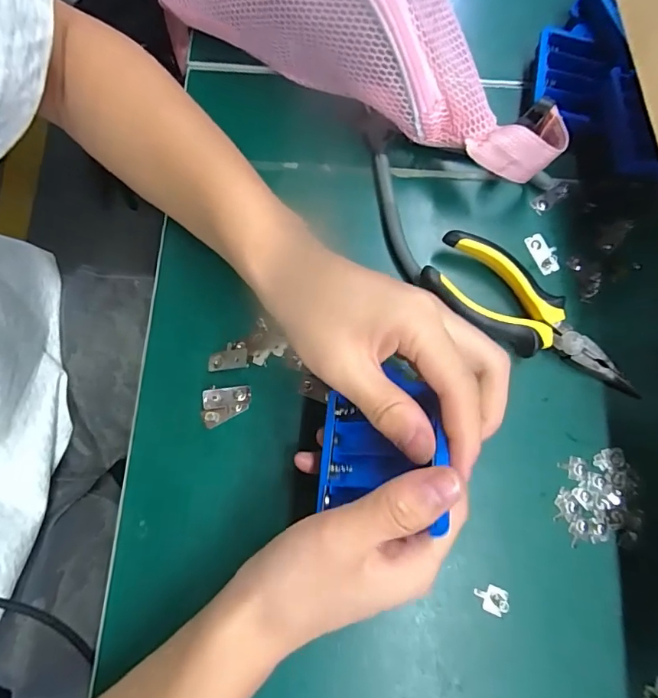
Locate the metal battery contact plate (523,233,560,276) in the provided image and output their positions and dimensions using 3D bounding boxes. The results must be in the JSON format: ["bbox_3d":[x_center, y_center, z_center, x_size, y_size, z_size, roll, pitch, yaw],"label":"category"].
[{"bbox_3d":[0.149,-0.066,0.313,0.015,0.006,0.029,-25,80,-5],"label":"metal battery contact plate"}]

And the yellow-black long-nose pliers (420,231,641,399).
[{"bbox_3d":[0.130,-0.017,0.293,0.149,0.024,0.049,35,80,6],"label":"yellow-black long-nose pliers"}]

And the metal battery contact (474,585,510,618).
[{"bbox_3d":[0.096,0.148,0.267,0.020,0.004,0.015,20,79,4],"label":"metal battery contact"}]

